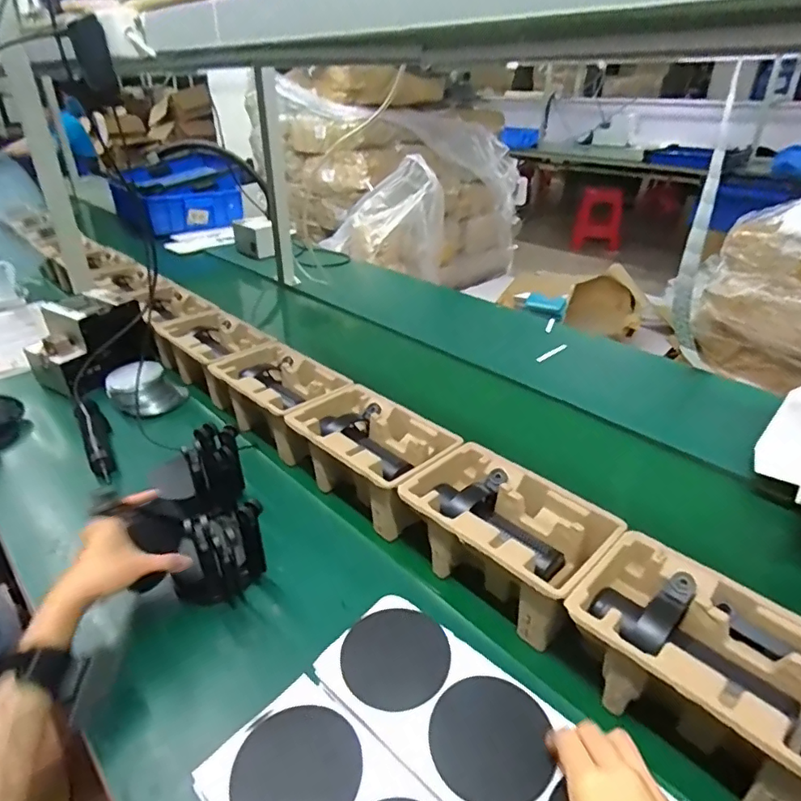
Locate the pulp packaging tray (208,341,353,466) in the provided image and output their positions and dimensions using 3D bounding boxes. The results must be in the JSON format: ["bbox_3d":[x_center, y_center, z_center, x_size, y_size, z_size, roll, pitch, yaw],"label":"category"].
[{"bbox_3d":[-0.212,-0.013,0.927,0.262,0.102,0.151,28,44,35],"label":"pulp packaging tray"}]

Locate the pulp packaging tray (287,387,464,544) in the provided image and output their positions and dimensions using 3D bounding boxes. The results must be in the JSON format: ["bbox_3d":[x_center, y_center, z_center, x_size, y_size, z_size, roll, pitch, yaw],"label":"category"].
[{"bbox_3d":[-0.042,0.076,0.782,0.246,0.100,0.153,28,44,35],"label":"pulp packaging tray"}]

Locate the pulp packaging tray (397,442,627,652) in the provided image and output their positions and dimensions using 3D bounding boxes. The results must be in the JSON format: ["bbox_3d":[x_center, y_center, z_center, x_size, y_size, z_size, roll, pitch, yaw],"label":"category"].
[{"bbox_3d":[0.124,0.156,0.640,0.223,0.098,0.148,28,44,35],"label":"pulp packaging tray"}]

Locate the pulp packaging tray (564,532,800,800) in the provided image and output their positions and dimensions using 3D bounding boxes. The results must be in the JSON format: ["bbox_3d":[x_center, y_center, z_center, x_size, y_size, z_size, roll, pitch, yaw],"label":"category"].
[{"bbox_3d":[0.282,0.238,0.495,0.223,0.093,0.146,29,45,36],"label":"pulp packaging tray"}]

